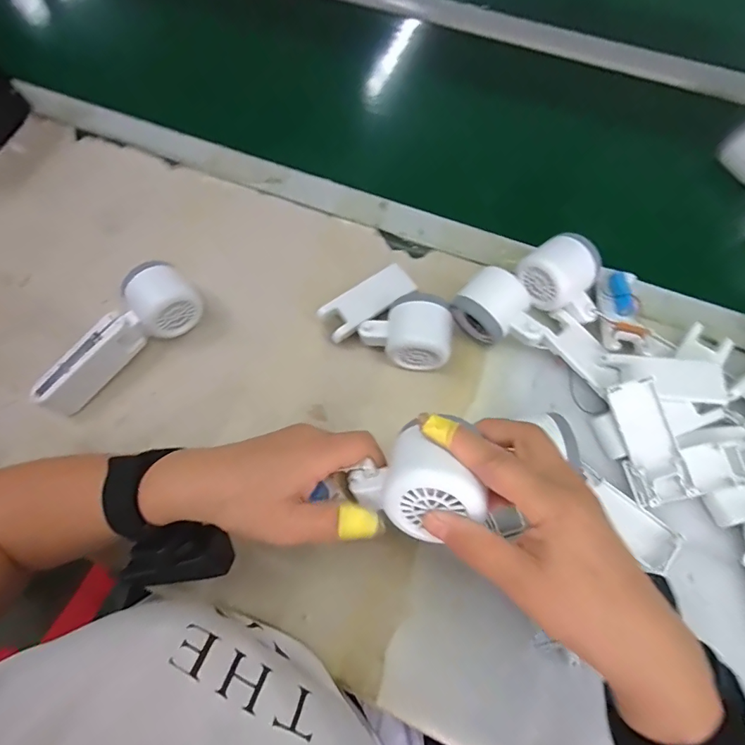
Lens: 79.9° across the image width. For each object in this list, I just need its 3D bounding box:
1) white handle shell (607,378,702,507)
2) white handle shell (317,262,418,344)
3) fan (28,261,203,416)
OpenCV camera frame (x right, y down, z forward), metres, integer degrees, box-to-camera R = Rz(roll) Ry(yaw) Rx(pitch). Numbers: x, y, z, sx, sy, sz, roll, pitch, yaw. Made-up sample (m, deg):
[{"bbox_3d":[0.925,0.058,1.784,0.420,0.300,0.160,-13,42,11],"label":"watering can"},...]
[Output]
[{"bbox_3d":[0.237,0.058,0.378,0.037,0.019,0.104,-17,83,-4],"label":"white handle shell"},{"bbox_3d":[-0.005,-0.073,0.451,0.102,0.013,0.041,-38,74,-12],"label":"white handle shell"},{"bbox_3d":[-0.245,-0.035,0.425,0.164,0.052,0.049,-39,74,-12],"label":"fan"}]

